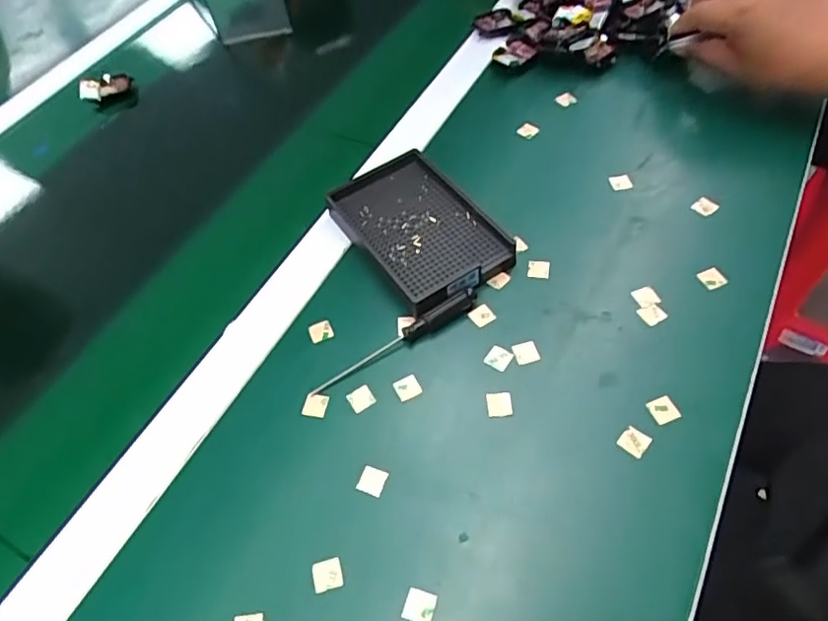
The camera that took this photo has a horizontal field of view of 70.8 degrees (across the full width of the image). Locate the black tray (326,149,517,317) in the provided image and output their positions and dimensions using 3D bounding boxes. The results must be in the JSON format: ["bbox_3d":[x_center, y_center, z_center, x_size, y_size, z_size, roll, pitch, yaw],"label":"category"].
[{"bbox_3d":[0.001,-0.065,0.452,0.093,0.019,0.139,-30,59,-16],"label":"black tray"}]

